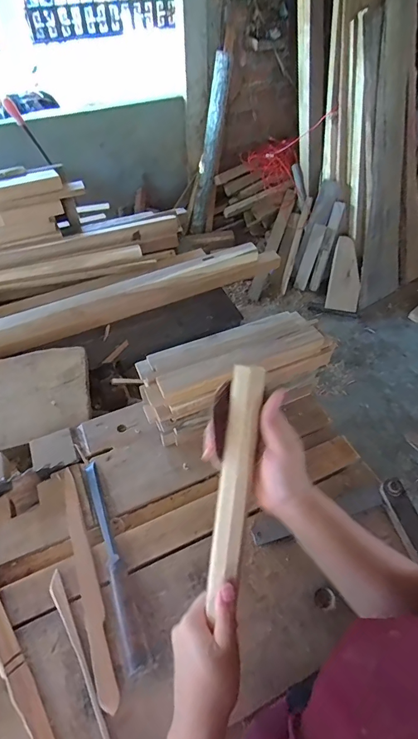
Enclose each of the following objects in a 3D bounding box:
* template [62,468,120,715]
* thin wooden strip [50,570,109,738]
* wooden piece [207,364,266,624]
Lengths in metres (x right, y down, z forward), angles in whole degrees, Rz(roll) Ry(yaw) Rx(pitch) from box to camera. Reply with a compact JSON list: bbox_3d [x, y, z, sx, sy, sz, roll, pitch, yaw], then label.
[{"bbox_3d":[-0.178,0.293,0.558,0.028,0.007,0.326,-18,53,-14],"label":"template"},{"bbox_3d":[-0.167,0.364,0.486,0.016,0.010,0.214,-25,55,-19],"label":"thin wooden strip"},{"bbox_3d":[0.027,0.111,0.377,0.033,0.013,0.228,8,93,7],"label":"wooden piece"}]

